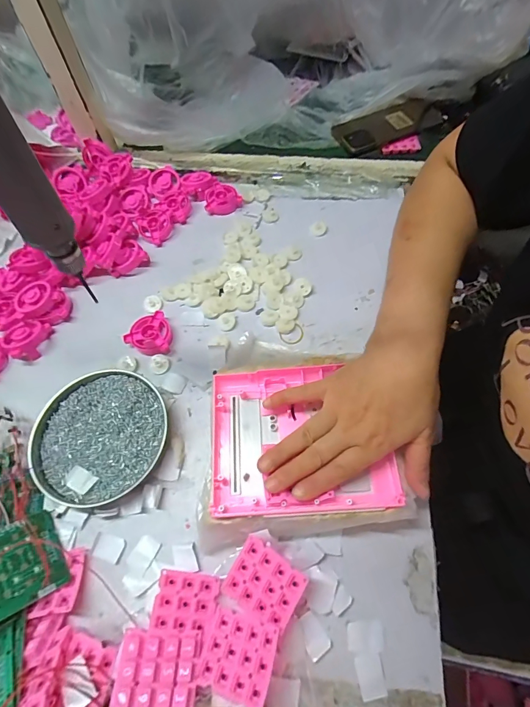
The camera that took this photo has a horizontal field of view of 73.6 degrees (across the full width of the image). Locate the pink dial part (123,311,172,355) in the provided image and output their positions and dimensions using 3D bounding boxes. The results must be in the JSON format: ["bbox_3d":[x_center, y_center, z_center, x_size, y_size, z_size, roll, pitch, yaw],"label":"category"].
[{"bbox_3d":[-0.139,-0.023,0.419,0.053,0.017,0.052,-18,63,-9],"label":"pink dial part"}]

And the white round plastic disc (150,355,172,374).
[{"bbox_3d":[-0.122,0.013,0.412,0.022,0.005,0.024,0,62,1],"label":"white round plastic disc"}]

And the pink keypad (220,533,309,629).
[{"bbox_3d":[-0.001,0.190,0.292,0.059,0.004,0.049,26,71,28],"label":"pink keypad"}]

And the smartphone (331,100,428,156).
[{"bbox_3d":[0.189,-0.368,0.571,0.158,0.010,0.077,-23,66,-5],"label":"smartphone"}]

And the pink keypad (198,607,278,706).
[{"bbox_3d":[-0.022,0.230,0.271,0.059,0.004,0.047,-1,45,28],"label":"pink keypad"}]

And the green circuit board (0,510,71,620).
[{"bbox_3d":[-0.213,0.180,0.303,0.065,0.004,0.071,-12,50,-41],"label":"green circuit board"}]

